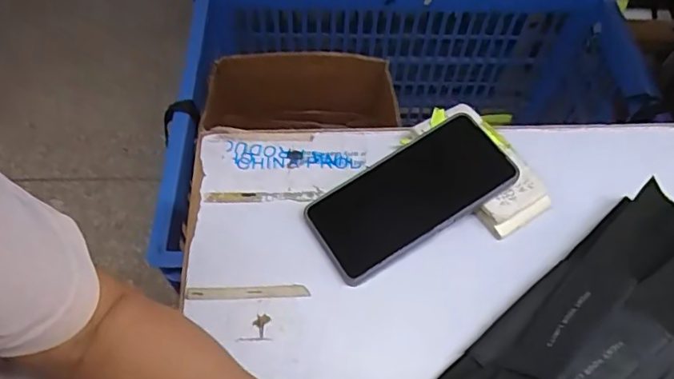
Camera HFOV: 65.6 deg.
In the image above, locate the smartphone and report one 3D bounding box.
[{"bbox_3d":[0.060,0.003,0.431,0.167,0.012,0.078,-30,60,-9],"label":"smartphone"}]

